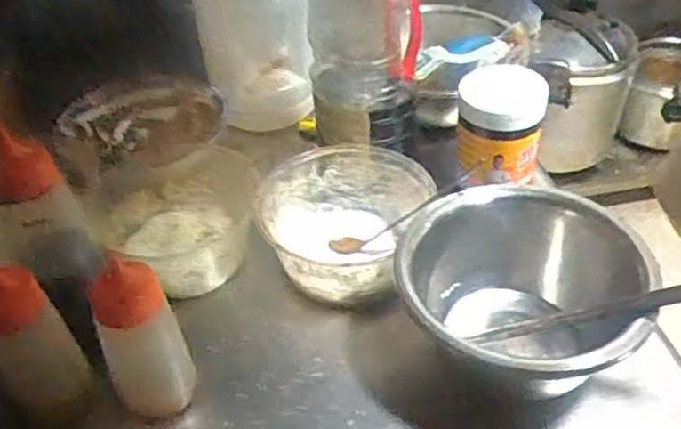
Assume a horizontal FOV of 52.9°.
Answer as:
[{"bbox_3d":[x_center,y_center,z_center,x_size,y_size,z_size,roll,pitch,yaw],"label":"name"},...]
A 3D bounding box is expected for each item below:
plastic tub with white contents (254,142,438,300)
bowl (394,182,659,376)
[{"bbox_3d":[0.006,0.015,0.650,0.155,0.087,0.161,-2,41,2],"label":"plastic tub with white contents"},{"bbox_3d":[0.137,0.077,0.550,0.180,0.101,0.171,-2,41,2],"label":"bowl"}]

